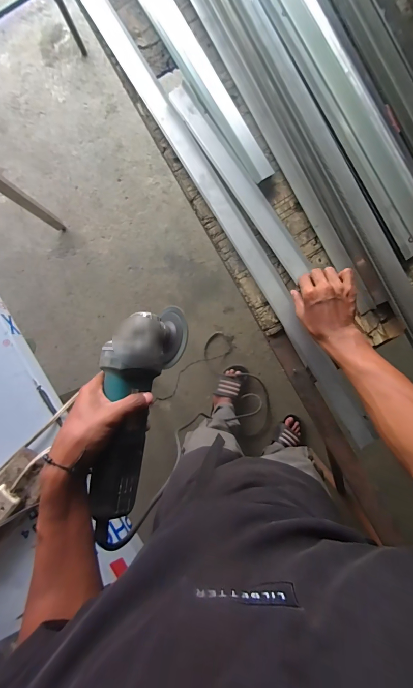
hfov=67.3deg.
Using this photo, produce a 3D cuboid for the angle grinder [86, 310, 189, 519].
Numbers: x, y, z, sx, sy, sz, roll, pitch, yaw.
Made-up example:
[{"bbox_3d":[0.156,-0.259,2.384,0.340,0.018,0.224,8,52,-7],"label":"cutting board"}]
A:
[{"bbox_3d":[-0.098,0.078,0.412,0.092,0.078,0.277,12,82,1],"label":"angle grinder"}]

